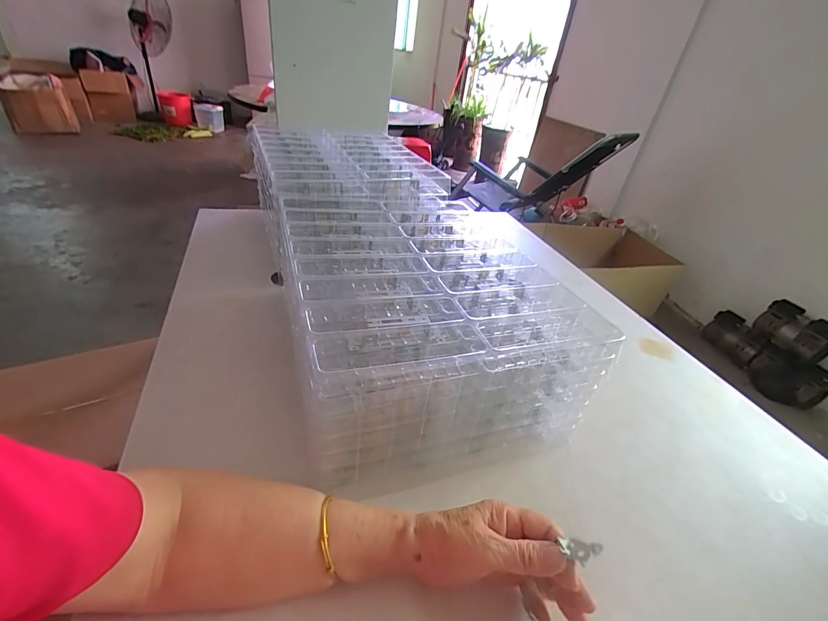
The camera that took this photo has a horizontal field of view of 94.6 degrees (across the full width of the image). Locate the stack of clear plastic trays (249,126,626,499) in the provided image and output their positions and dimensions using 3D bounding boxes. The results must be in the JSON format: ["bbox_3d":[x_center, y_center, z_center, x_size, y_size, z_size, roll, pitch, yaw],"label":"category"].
[{"bbox_3d":[-0.054,-0.094,0.668,0.327,0.201,0.726,-8,38,-21],"label":"stack of clear plastic trays"}]

